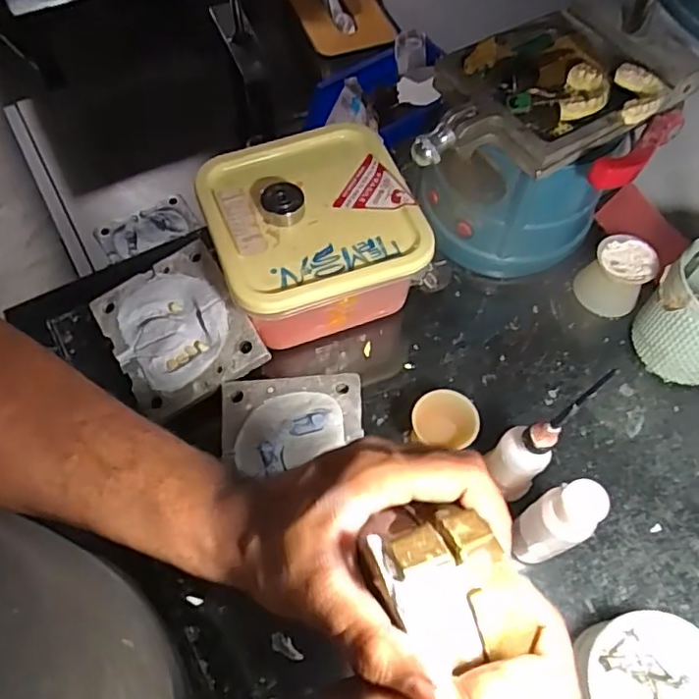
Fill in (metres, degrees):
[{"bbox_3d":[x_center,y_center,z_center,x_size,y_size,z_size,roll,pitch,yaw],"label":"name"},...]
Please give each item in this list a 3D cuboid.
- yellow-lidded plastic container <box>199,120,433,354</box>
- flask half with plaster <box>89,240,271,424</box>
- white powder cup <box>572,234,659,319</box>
[{"bbox_3d":[-0.033,-0.095,0.547,0.165,0.108,0.166,-18,64,-11],"label":"yellow-lidded plastic container"},{"bbox_3d":[-0.146,-0.016,0.508,0.107,0.034,0.124,-29,67,-16],"label":"flask half with plaster"},{"bbox_3d":[0.256,-0.071,0.573,0.056,0.056,0.054,1,62,-2],"label":"white powder cup"}]

